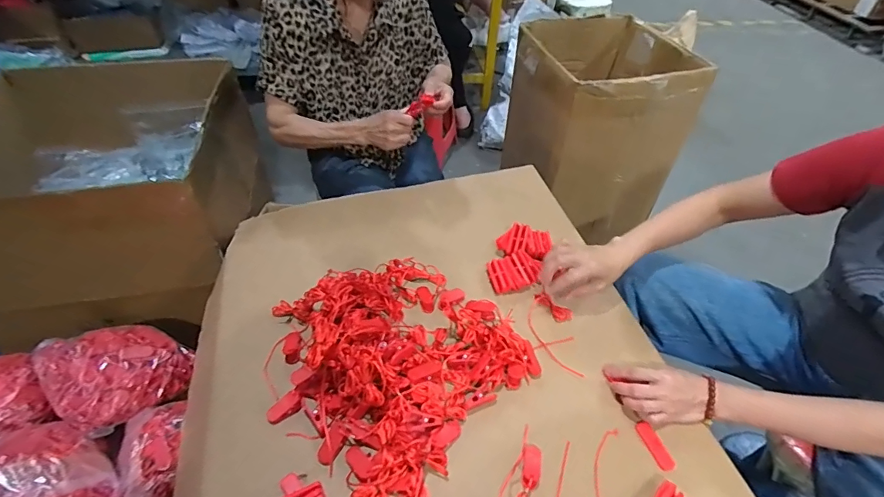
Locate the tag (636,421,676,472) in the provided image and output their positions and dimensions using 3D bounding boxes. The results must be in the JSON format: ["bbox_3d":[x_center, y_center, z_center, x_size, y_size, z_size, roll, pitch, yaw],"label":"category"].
[{"bbox_3d":[0.274,0.253,0.570,0.020,0.004,0.062,-30,57,2],"label":"tag"}]

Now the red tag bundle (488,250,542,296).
[{"bbox_3d":[0.123,0.036,0.751,0.085,0.025,0.062,-13,47,-15],"label":"red tag bundle"}]

